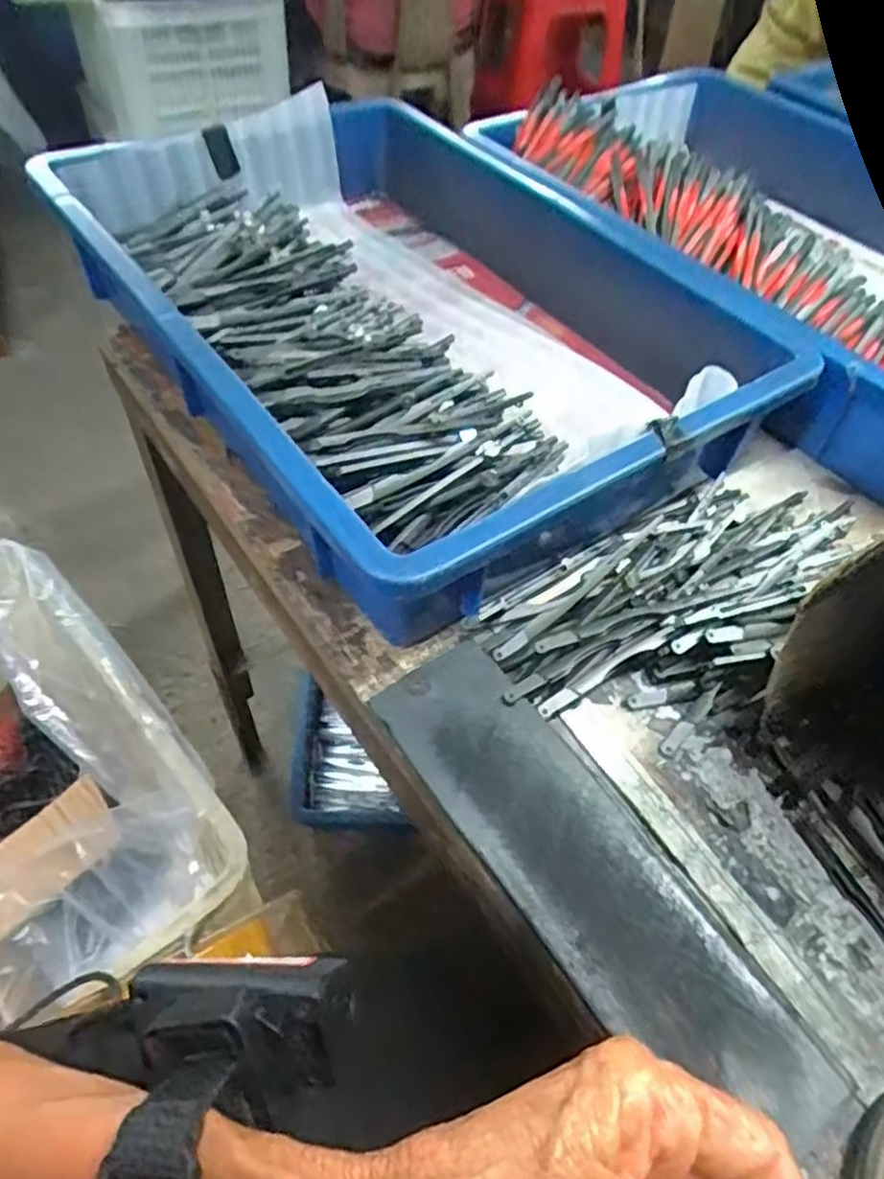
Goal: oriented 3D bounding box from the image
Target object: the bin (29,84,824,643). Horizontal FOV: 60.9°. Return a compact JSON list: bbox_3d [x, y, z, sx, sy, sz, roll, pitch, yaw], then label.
[{"bbox_3d":[-0.026,-0.179,0.470,0.303,0.085,0.401,-28,59,-25],"label":"bin"}]

